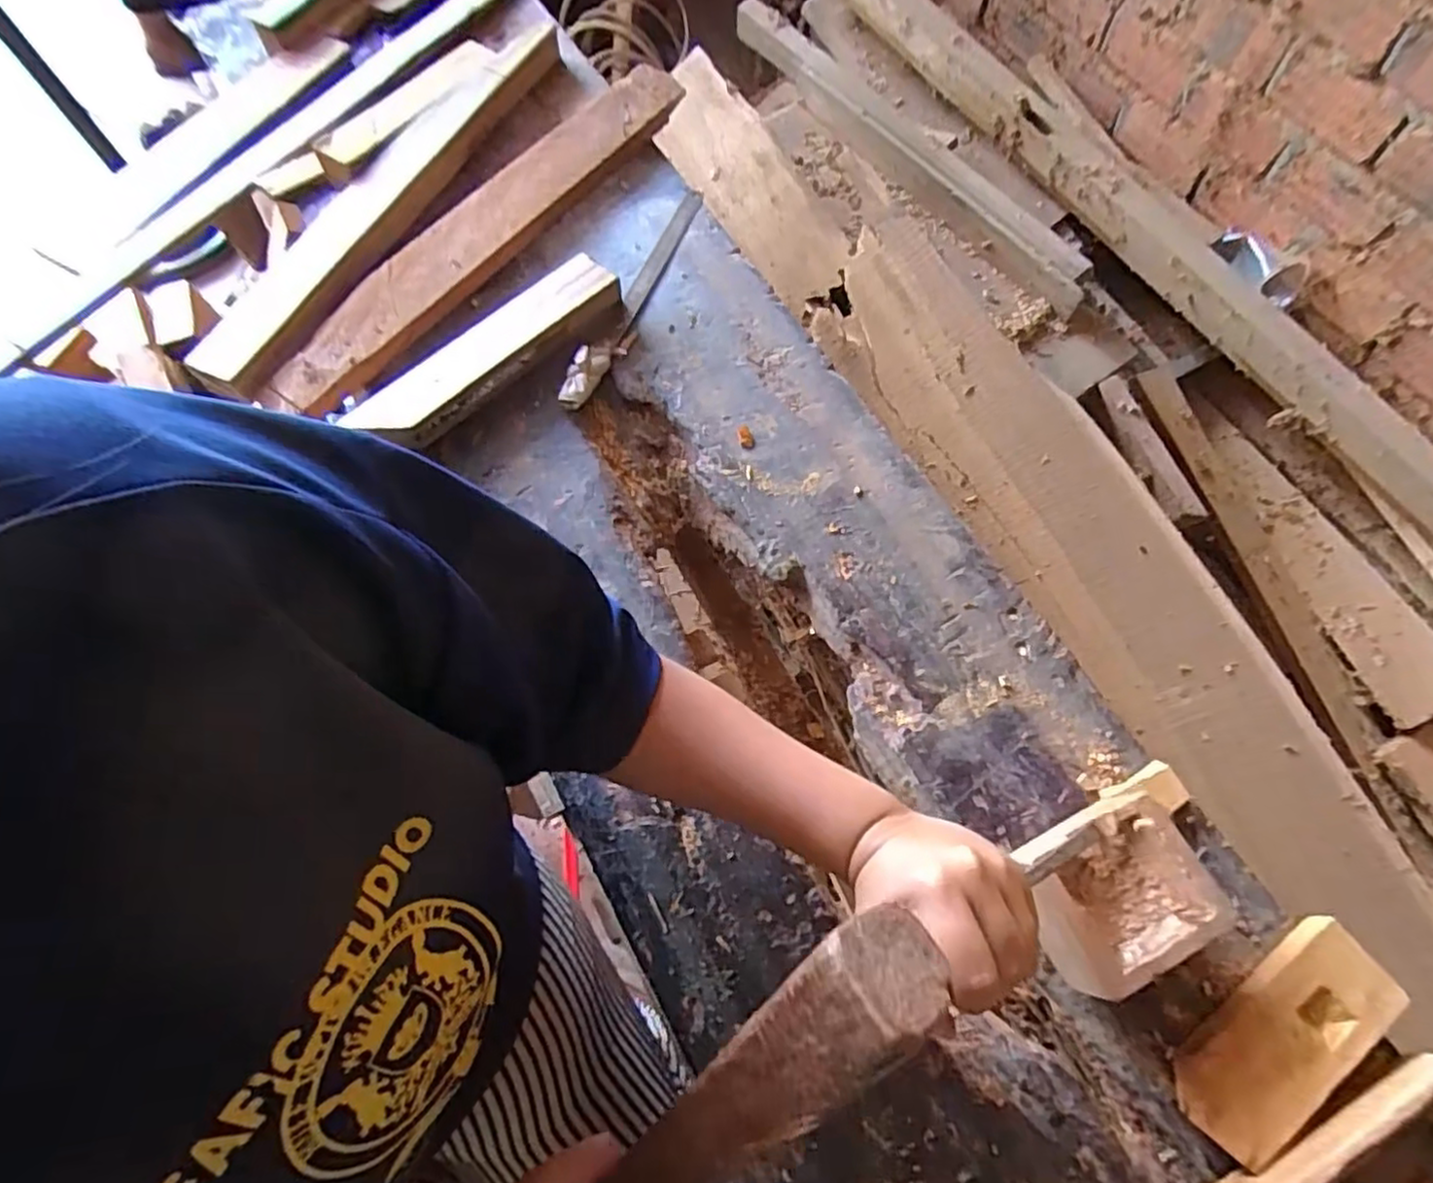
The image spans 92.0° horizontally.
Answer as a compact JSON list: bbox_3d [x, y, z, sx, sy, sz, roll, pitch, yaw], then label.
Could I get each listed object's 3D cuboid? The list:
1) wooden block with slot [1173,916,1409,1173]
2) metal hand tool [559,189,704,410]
[{"bbox_3d":[0.356,0.280,0.437,0.156,0.025,0.064,-34,72,-14],"label":"wooden block with slot"},{"bbox_3d":[-0.074,-0.297,0.679,0.031,0.023,0.297,21,69,7],"label":"metal hand tool"}]

